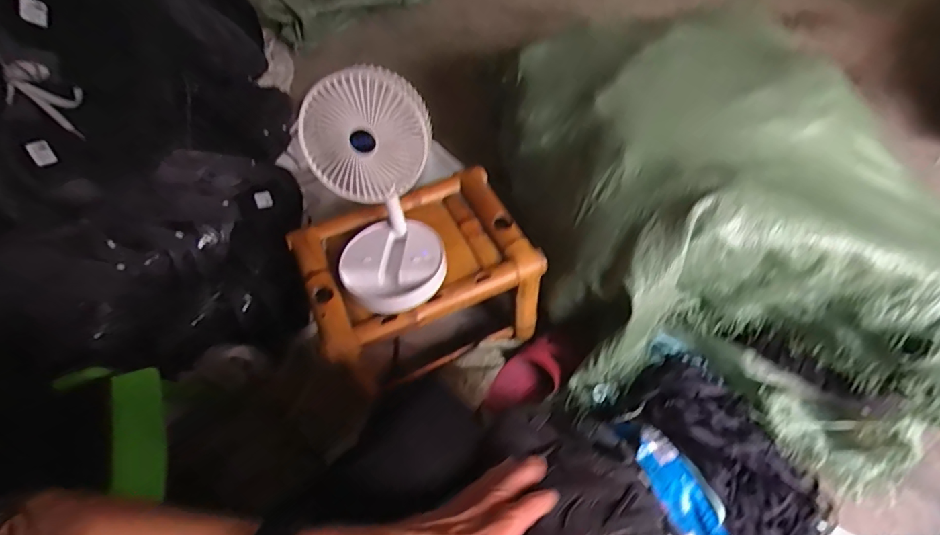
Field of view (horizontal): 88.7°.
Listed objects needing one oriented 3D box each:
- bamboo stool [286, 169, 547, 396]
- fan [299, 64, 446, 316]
[{"bbox_3d":[-0.088,0.032,0.849,0.367,0.198,0.291,-26,57,-16],"label":"bamboo stool"},{"bbox_3d":[-0.122,-0.086,0.653,0.155,0.290,0.179,-13,54,-7],"label":"fan"}]

